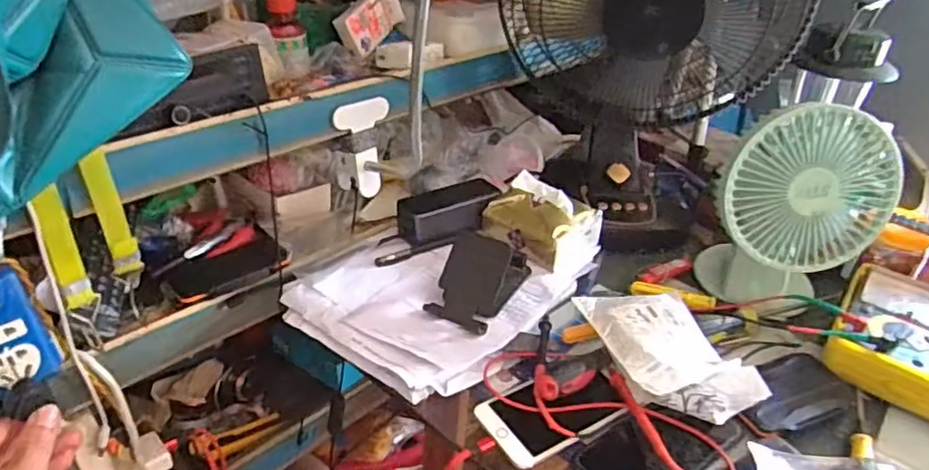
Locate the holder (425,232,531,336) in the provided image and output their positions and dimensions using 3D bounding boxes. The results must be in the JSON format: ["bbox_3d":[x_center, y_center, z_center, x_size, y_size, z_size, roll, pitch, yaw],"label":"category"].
[{"bbox_3d":[0.022,0.029,0.670,0.066,0.064,0.135,17,35,18],"label":"holder"}]

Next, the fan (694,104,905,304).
[{"bbox_3d":[0.351,-0.018,0.679,0.158,0.237,0.122,16,35,16],"label":"fan"}]

